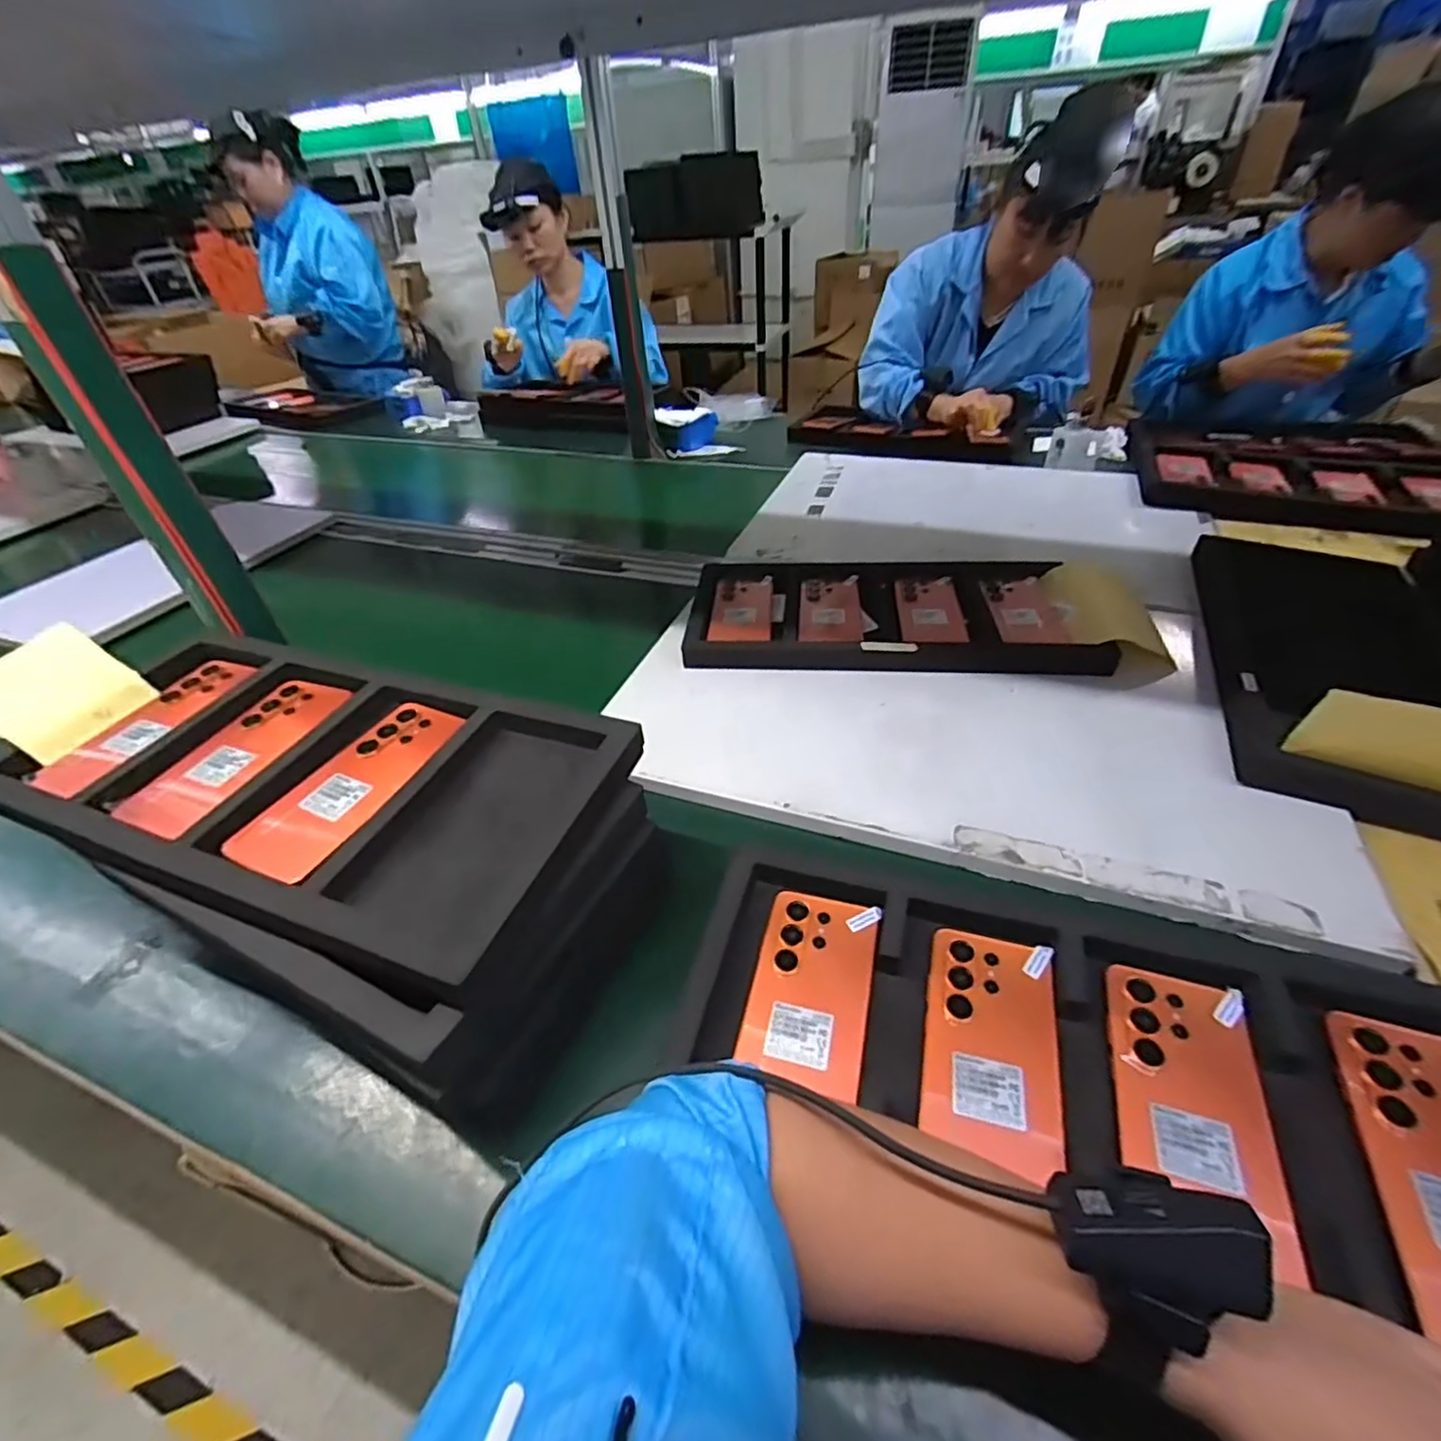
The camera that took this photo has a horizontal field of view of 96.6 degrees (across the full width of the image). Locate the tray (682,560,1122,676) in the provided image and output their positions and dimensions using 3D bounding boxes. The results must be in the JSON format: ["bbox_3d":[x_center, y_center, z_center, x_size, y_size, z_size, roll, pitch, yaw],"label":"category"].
[{"bbox_3d":[0.208,-0.135,0.836,0.490,0.043,0.266,-1,41,5],"label":"tray"}]

